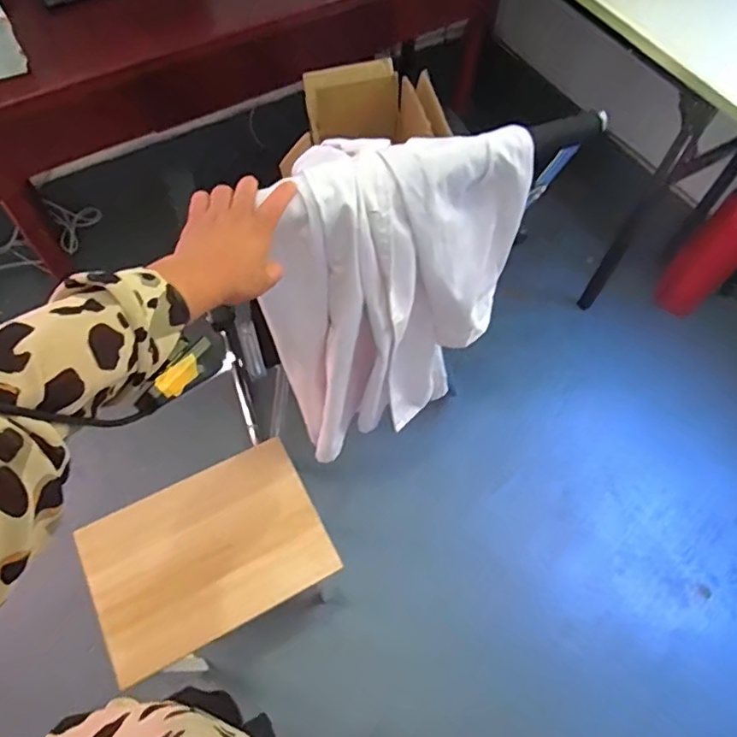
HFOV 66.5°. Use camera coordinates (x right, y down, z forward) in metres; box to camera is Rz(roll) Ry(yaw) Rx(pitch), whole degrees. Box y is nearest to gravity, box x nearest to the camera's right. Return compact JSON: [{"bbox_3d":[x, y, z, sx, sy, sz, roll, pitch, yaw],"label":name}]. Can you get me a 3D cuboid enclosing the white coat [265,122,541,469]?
[{"bbox_3d":[0.013,-0.093,0.777,0.304,0.476,0.197,-33,70,-17],"label":"white coat"}]

